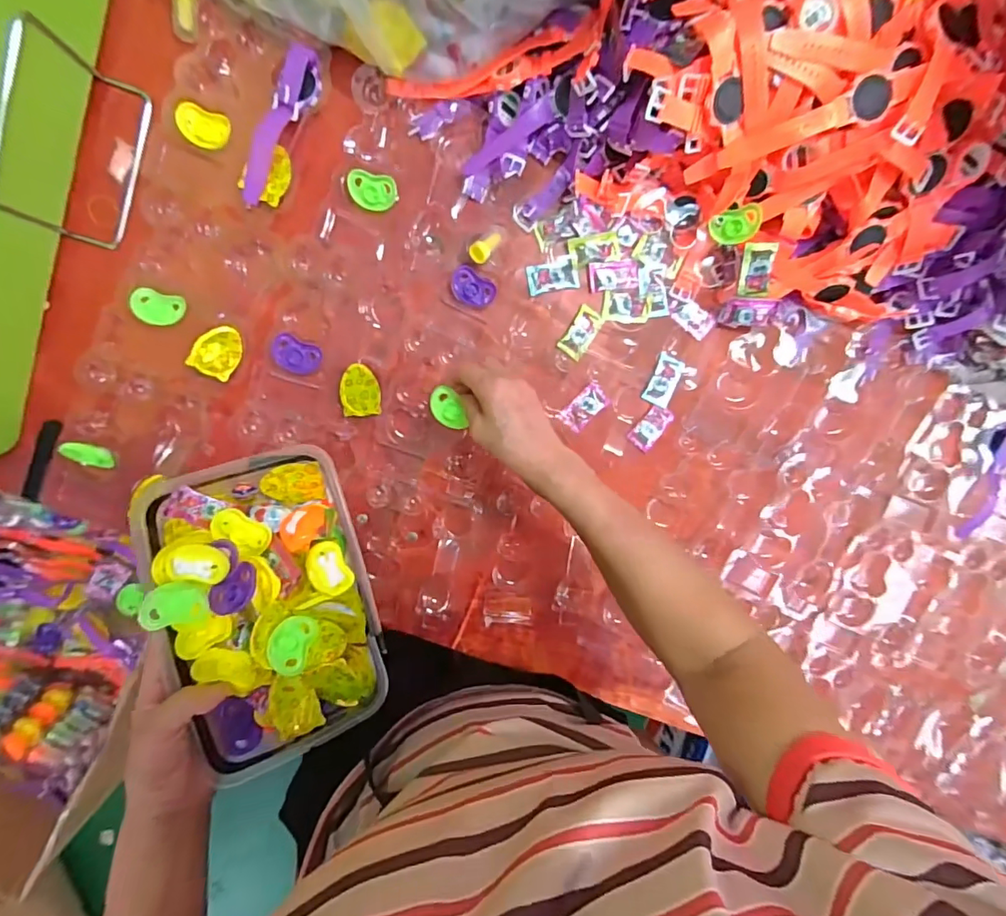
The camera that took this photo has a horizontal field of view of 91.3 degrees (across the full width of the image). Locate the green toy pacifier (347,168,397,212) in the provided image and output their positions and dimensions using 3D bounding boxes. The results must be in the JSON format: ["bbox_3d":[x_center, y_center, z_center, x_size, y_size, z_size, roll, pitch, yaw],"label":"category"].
[{"bbox_3d":[-0.127,-0.258,0.478,0.046,0.009,0.035,9,122,-7],"label":"green toy pacifier"}]

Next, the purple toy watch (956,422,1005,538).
[{"bbox_3d":[0.566,0.022,0.569,0.052,0.015,0.149,20,97,-7],"label":"purple toy watch"}]

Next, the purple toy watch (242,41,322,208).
[{"bbox_3d":[-0.209,-0.307,0.458,0.032,0.017,0.144,28,96,-8],"label":"purple toy watch"}]

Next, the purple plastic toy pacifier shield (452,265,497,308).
[{"bbox_3d":[-0.032,-0.174,0.506,0.048,0.005,0.032,32,95,-8],"label":"purple plastic toy pacifier shield"}]

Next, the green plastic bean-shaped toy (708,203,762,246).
[{"bbox_3d":[0.227,-0.226,0.479,0.045,0.007,0.032,-13,111,30],"label":"green plastic bean-shaped toy"}]

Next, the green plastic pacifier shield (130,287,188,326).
[{"bbox_3d":[-0.336,-0.145,0.478,0.044,0.010,0.032,14,98,-6],"label":"green plastic pacifier shield"}]

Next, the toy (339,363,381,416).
[{"bbox_3d":[-0.145,-0.069,0.503,0.038,0.011,0.050,-5,99,-3],"label":"toy"}]

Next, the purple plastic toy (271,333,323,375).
[{"bbox_3d":[-0.209,-0.103,0.498,0.046,0.008,0.035,18,102,-20],"label":"purple plastic toy"}]

